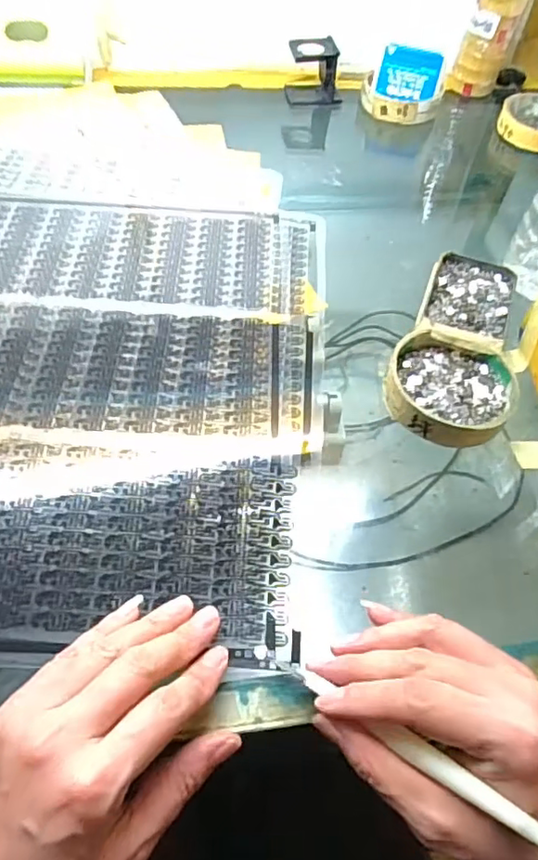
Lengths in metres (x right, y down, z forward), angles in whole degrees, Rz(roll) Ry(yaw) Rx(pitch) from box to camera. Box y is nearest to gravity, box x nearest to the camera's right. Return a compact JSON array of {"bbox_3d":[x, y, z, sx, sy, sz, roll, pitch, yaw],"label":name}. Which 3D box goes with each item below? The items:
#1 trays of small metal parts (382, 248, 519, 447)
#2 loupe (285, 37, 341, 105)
[{"bbox_3d":[0.136,-0.064,0.394,0.077,0.016,0.180,23,57,12],"label":"trays of small metal parts"},{"bbox_3d":[0.047,-0.367,0.590,0.054,0.053,0.033,-2,56,-6],"label":"loupe"}]

